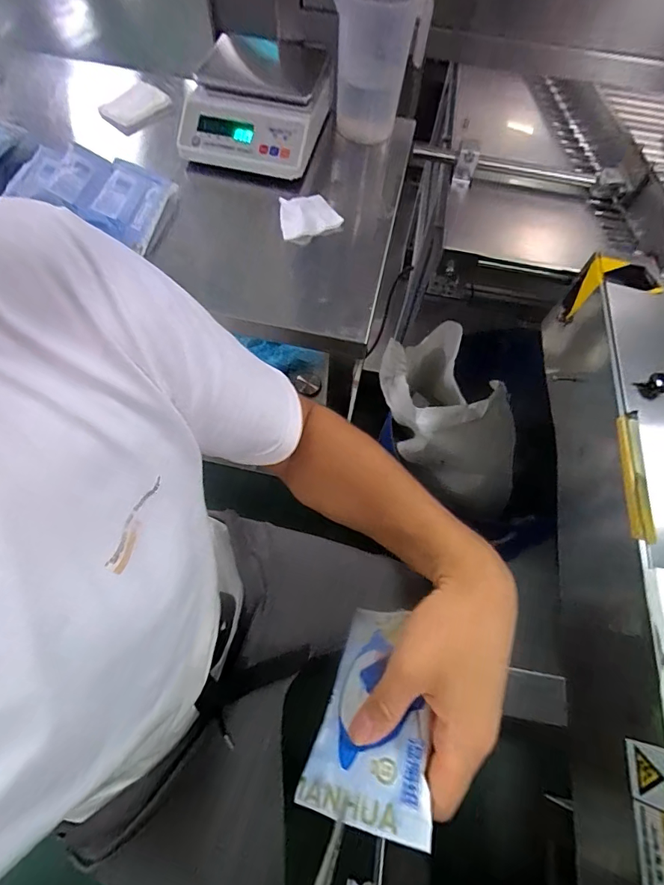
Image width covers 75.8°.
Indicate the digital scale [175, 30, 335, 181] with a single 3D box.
[{"bbox_3d":[-0.102,-0.503,0.631,0.190,0.073,0.217,15,65,4],"label":"digital scale"}]

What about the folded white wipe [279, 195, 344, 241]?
[{"bbox_3d":[-0.031,-0.317,0.596,0.082,0.016,0.071,-11,66,-8],"label":"folded white wipe"}]

